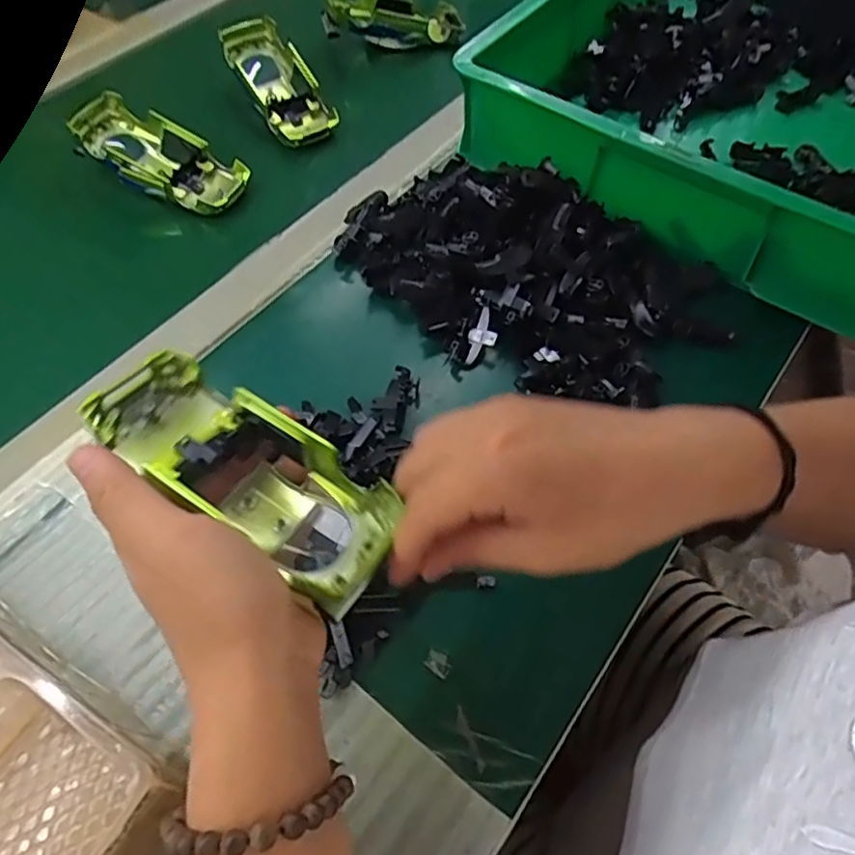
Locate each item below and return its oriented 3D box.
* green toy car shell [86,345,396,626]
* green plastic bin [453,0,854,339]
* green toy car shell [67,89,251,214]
[{"bbox_3d":[-0.075,0.019,0.267,0.131,0.033,0.051,32,61,8],"label":"green toy car shell"},{"bbox_3d":[0.320,-0.336,0.528,0.360,0.099,0.575,33,65,19],"label":"green plastic bin"},{"bbox_3d":[-0.211,-0.208,0.493,0.140,0.031,0.059,30,60,2],"label":"green toy car shell"}]

